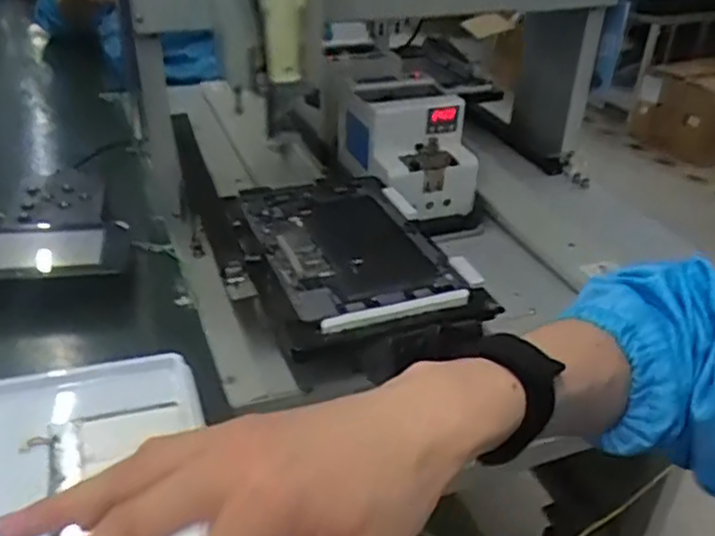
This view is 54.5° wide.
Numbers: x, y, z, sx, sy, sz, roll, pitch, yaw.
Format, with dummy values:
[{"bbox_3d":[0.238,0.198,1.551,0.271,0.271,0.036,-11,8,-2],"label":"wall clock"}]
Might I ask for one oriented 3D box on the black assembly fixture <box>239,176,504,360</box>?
[{"bbox_3d":[-0.008,-0.026,0.744,0.189,0.031,0.326,-6,34,-17],"label":"black assembly fixture"}]

